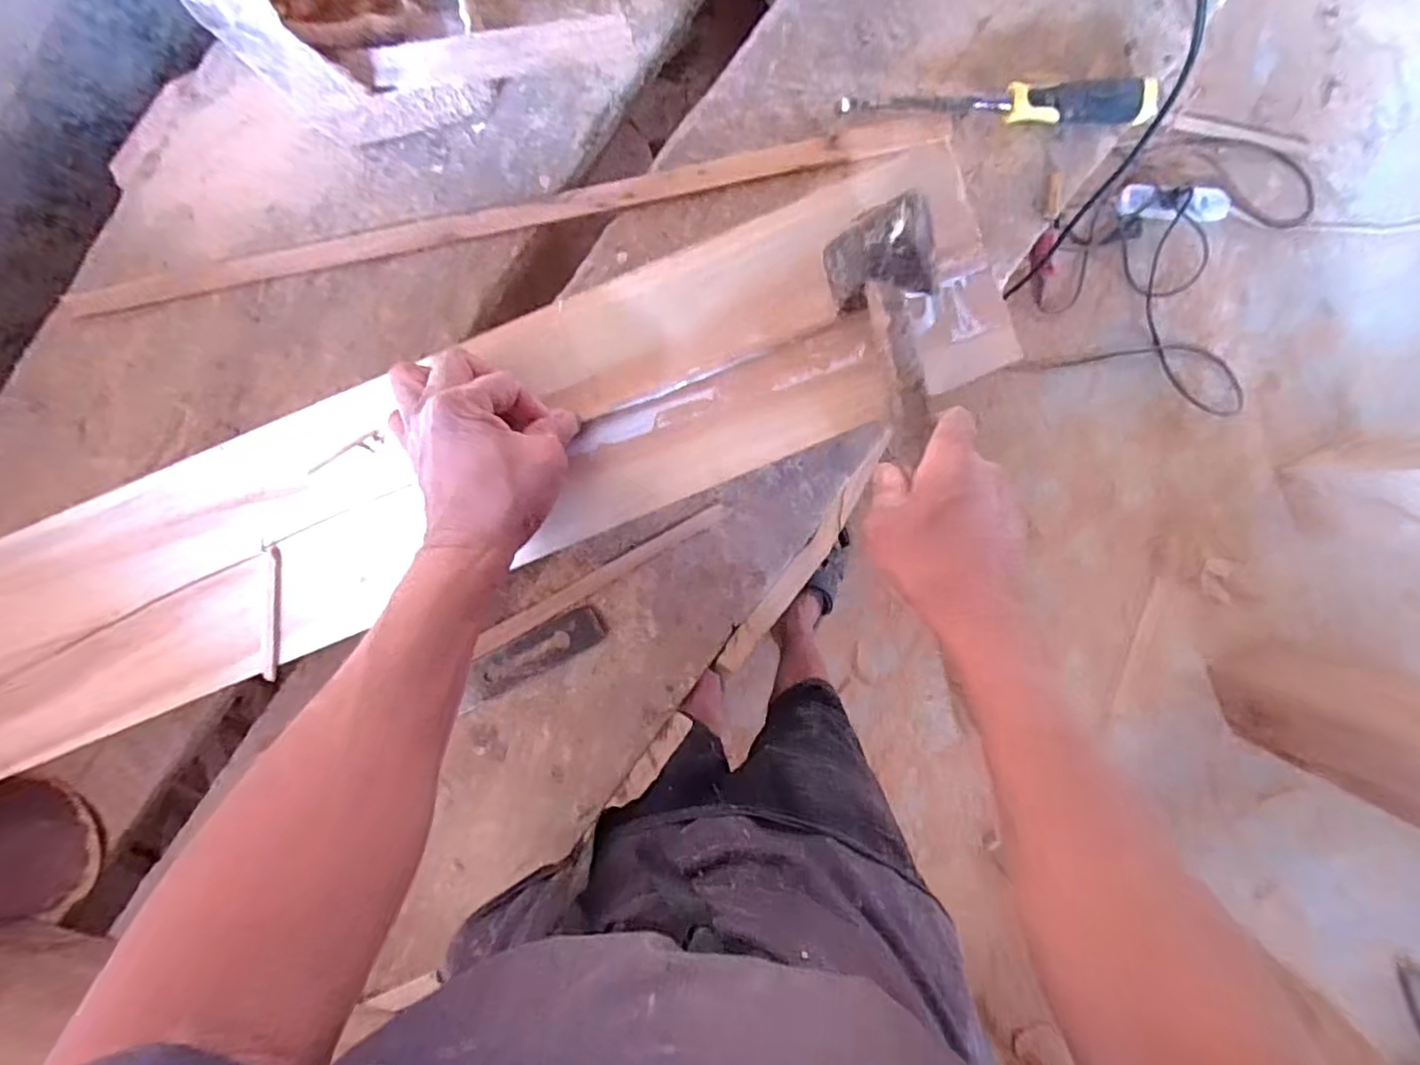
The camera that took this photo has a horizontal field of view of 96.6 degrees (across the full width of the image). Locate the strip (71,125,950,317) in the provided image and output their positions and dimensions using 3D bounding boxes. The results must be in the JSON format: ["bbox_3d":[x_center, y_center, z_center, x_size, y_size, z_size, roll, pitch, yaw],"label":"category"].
[{"bbox_3d":[-0.178,-0.280,0.551,0.754,0.010,0.031,-11,95,1],"label":"strip"}]

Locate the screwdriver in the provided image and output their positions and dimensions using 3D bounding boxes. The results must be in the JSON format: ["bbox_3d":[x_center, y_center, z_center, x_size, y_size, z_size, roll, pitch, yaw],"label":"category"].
[{"bbox_3d":[0.239,-0.357,0.532,0.259,0.026,0.029,-1,95,0],"label":"screwdriver"}]

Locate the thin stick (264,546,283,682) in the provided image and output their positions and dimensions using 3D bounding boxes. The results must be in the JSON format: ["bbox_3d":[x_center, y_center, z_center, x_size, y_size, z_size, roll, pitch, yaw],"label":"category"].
[{"bbox_3d":[-0.304,0.058,0.443,0.009,0.008,0.096,9,95,-1],"label":"thin stick"}]

